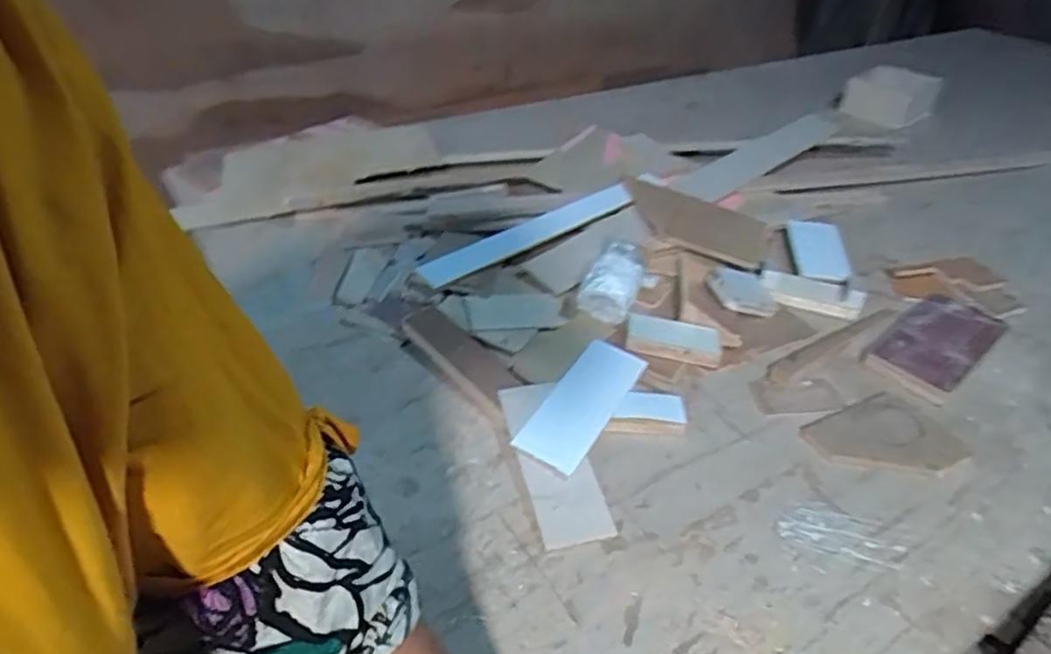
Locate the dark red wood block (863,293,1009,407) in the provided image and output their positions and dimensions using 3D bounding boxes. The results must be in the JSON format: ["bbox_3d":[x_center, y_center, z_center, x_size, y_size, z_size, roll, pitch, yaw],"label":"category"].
[{"bbox_3d":[0.478,0.017,0.786,0.199,0.021,0.092,-28,45,-35],"label":"dark red wood block"}]

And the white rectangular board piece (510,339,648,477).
[{"bbox_3d":[0.058,0.074,0.677,0.063,0.009,0.172,30,49,16],"label":"white rectangular board piece"}]

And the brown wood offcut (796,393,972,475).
[{"bbox_3d":[0.357,0.112,0.671,0.142,0.007,0.100,-15,39,-22],"label":"brown wood offcut"}]

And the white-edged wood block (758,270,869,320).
[{"bbox_3d":[0.361,-0.043,0.855,0.121,0.022,0.045,14,37,17],"label":"white-edged wood block"}]

